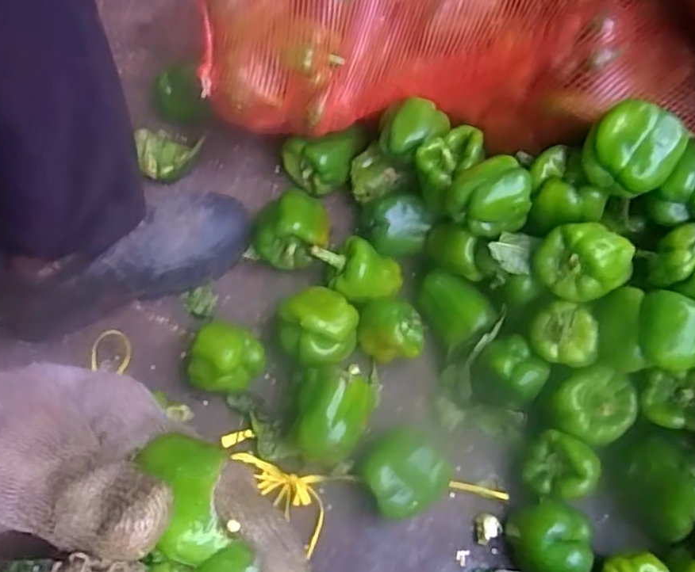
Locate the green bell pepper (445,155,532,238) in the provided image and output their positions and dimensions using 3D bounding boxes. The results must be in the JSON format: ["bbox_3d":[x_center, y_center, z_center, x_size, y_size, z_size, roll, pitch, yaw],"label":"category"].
[{"bbox_3d":[0.140,-0.089,0.592,0.075,0.060,0.055,22,62,8],"label":"green bell pepper"}]

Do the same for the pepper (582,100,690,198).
[{"bbox_3d":[0.242,-0.117,0.516,0.071,0.061,0.059,31,64,13],"label":"pepper"}]

